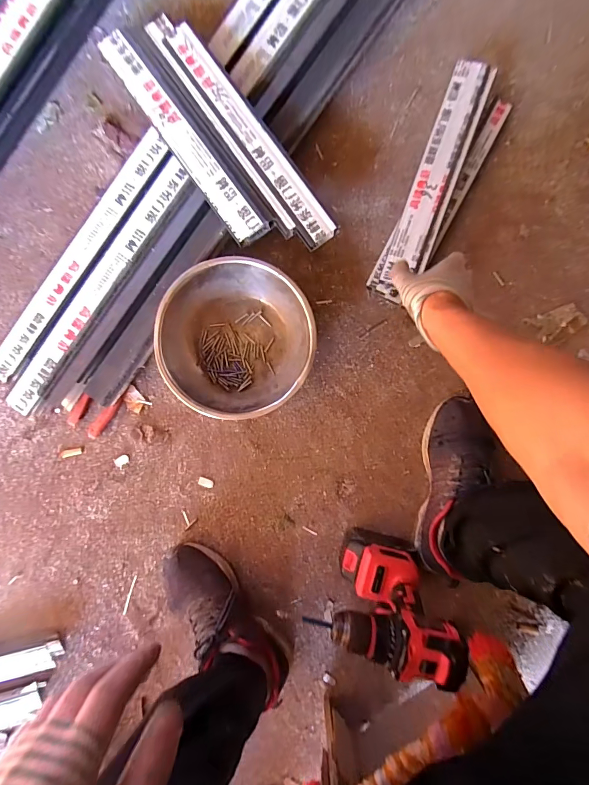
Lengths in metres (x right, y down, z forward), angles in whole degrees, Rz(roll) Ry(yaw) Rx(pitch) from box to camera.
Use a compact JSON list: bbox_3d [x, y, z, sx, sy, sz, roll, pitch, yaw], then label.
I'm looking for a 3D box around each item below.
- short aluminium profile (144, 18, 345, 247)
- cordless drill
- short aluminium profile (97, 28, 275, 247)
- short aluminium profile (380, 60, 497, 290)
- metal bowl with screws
[{"bbox_3d":[-0.078,-0.388,0.549,0.068,0.035,0.410,-34,92,1],"label":"short aluminium profile"},{"bbox_3d":[0.114,0.270,0.511,0.137,0.254,0.066,17,92,-1],"label":"cordless drill"},{"bbox_3d":[-0.163,-0.389,0.552,0.064,0.029,0.377,-35,92,1],"label":"short aluminium profile"},{"bbox_3d":[0.219,-0.329,0.572,0.062,0.020,0.341,20,92,-1],"label":"short aluminium profile"},{"bbox_3d":[-0.088,-0.082,0.592,0.229,0.084,0.227,0,92,0],"label":"metal bowl with screws"}]

